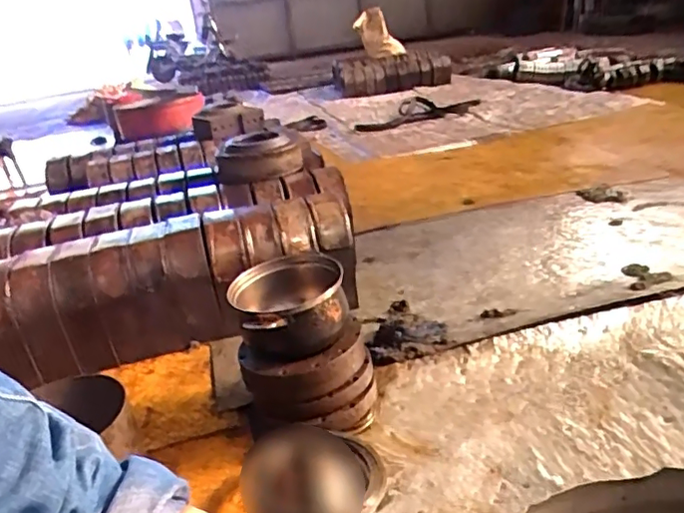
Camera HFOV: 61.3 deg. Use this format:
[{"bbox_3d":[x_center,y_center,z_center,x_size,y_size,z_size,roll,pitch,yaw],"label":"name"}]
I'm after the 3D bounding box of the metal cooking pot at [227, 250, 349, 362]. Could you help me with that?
[{"bbox_3d":[-0.098,0.106,1.094,0.210,0.122,0.239,-7,24,2],"label":"metal cooking pot"}]

